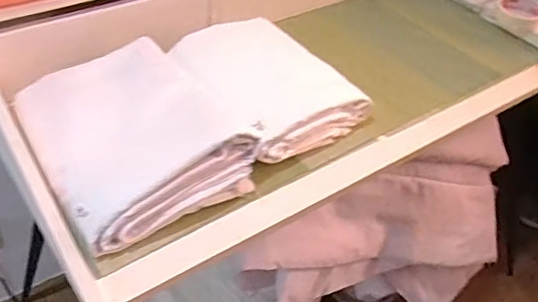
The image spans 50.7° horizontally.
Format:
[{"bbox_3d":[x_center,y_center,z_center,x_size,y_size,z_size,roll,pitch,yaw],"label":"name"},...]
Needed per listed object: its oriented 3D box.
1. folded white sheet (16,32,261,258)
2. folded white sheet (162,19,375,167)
[{"bbox_3d":[-0.179,-0.026,0.738,0.234,0.066,0.284,-25,51,-29],"label":"folded white sheet"},{"bbox_3d":[-0.007,-0.102,0.836,0.206,0.079,0.246,-26,52,-30],"label":"folded white sheet"}]

